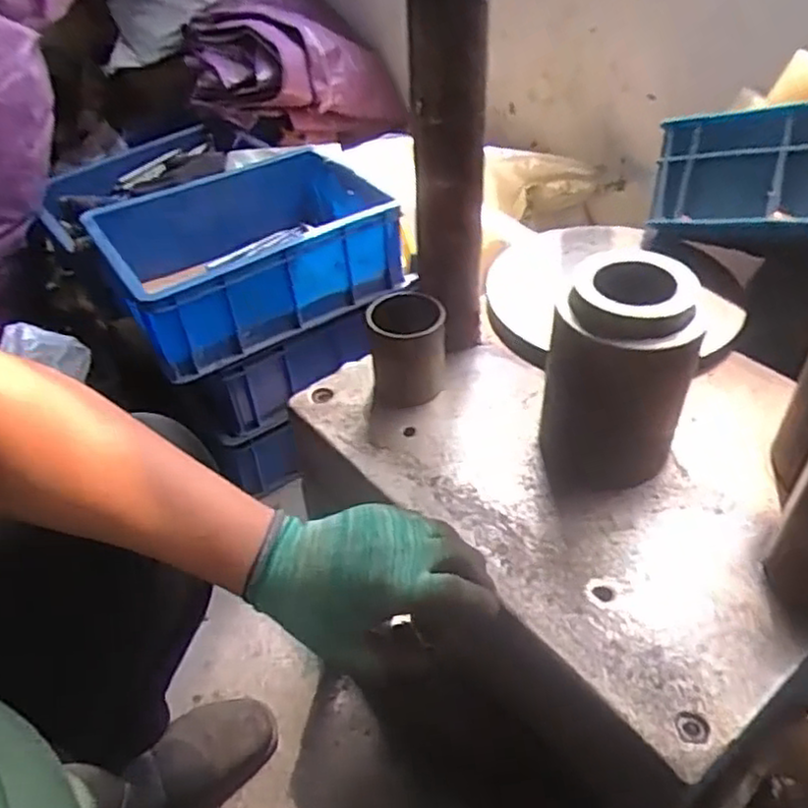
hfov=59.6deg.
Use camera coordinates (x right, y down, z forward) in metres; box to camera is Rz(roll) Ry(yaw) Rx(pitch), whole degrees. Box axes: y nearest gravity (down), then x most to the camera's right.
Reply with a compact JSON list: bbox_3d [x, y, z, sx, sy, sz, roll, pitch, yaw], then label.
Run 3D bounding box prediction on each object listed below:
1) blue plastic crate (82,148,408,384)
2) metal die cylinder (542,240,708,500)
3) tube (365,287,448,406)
[{"bbox_3d":[-0.232,-0.231,1.072,0.399,0.143,0.289,-25,48,-22],"label":"blue plastic crate"},{"bbox_3d":[0.171,-0.024,0.569,0.106,0.166,0.108,-1,44,2],"label":"metal die cylinder"},{"bbox_3d":[0.003,-0.054,0.670,0.068,0.093,0.071,-4,44,0],"label":"tube"}]

